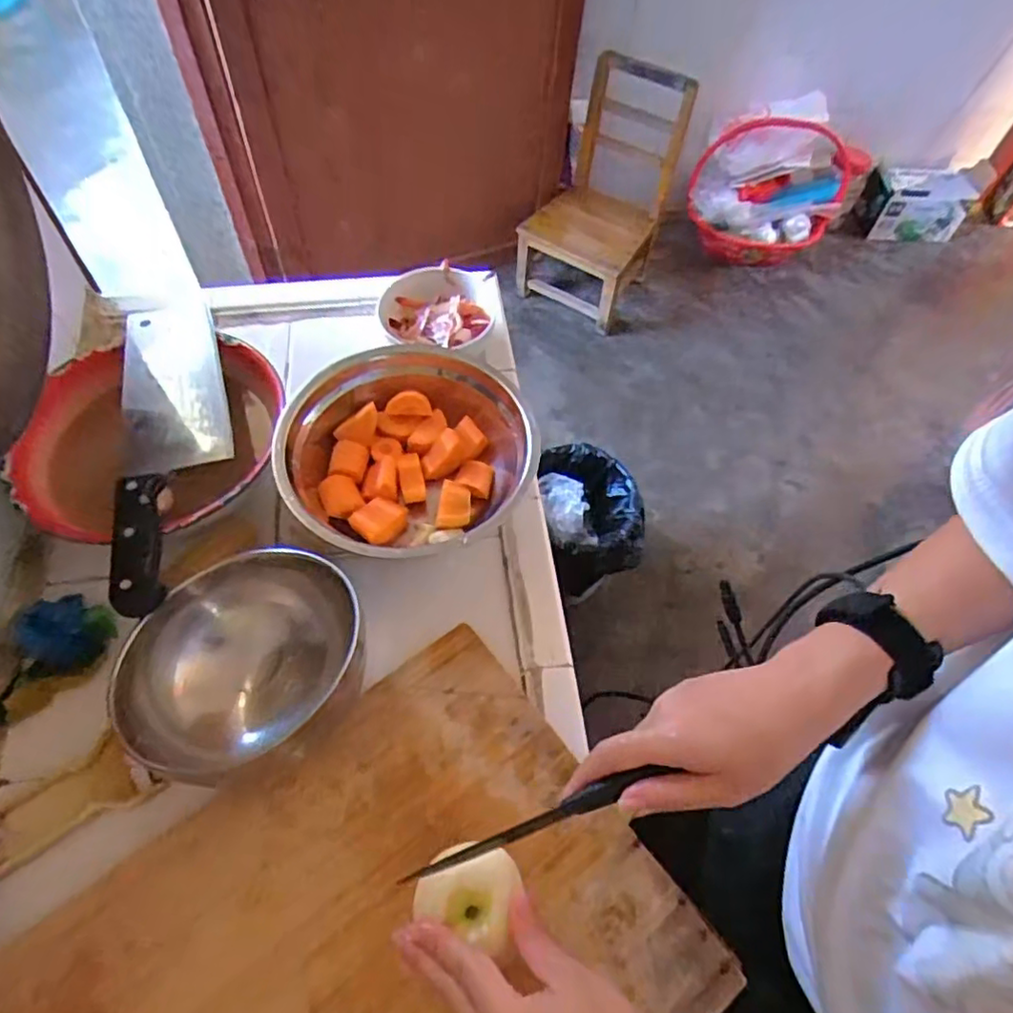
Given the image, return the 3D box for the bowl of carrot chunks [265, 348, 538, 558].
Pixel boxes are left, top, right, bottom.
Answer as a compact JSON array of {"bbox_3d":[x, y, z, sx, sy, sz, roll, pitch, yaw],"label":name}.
[{"bbox_3d":[-0.090,-0.043,0.545,0.205,0.073,0.209,2,58,-3],"label":"bowl of carrot chunks"}]

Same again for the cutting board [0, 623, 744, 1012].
[{"bbox_3d":[-0.096,0.269,0.363,0.368,0.013,0.275,-32,63,-18],"label":"cutting board"}]

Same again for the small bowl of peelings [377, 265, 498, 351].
[{"bbox_3d":[-0.068,-0.194,0.626,0.110,0.042,0.114,2,58,-3],"label":"small bowl of peelings"}]

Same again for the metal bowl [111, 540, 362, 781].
[{"bbox_3d":[-0.173,0.106,0.427,0.120,0.061,0.152,34,62,16],"label":"metal bowl"}]

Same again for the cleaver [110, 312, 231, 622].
[{"bbox_3d":[-0.267,-0.062,0.506,0.083,0.027,0.303,-11,60,-11],"label":"cleaver"}]

